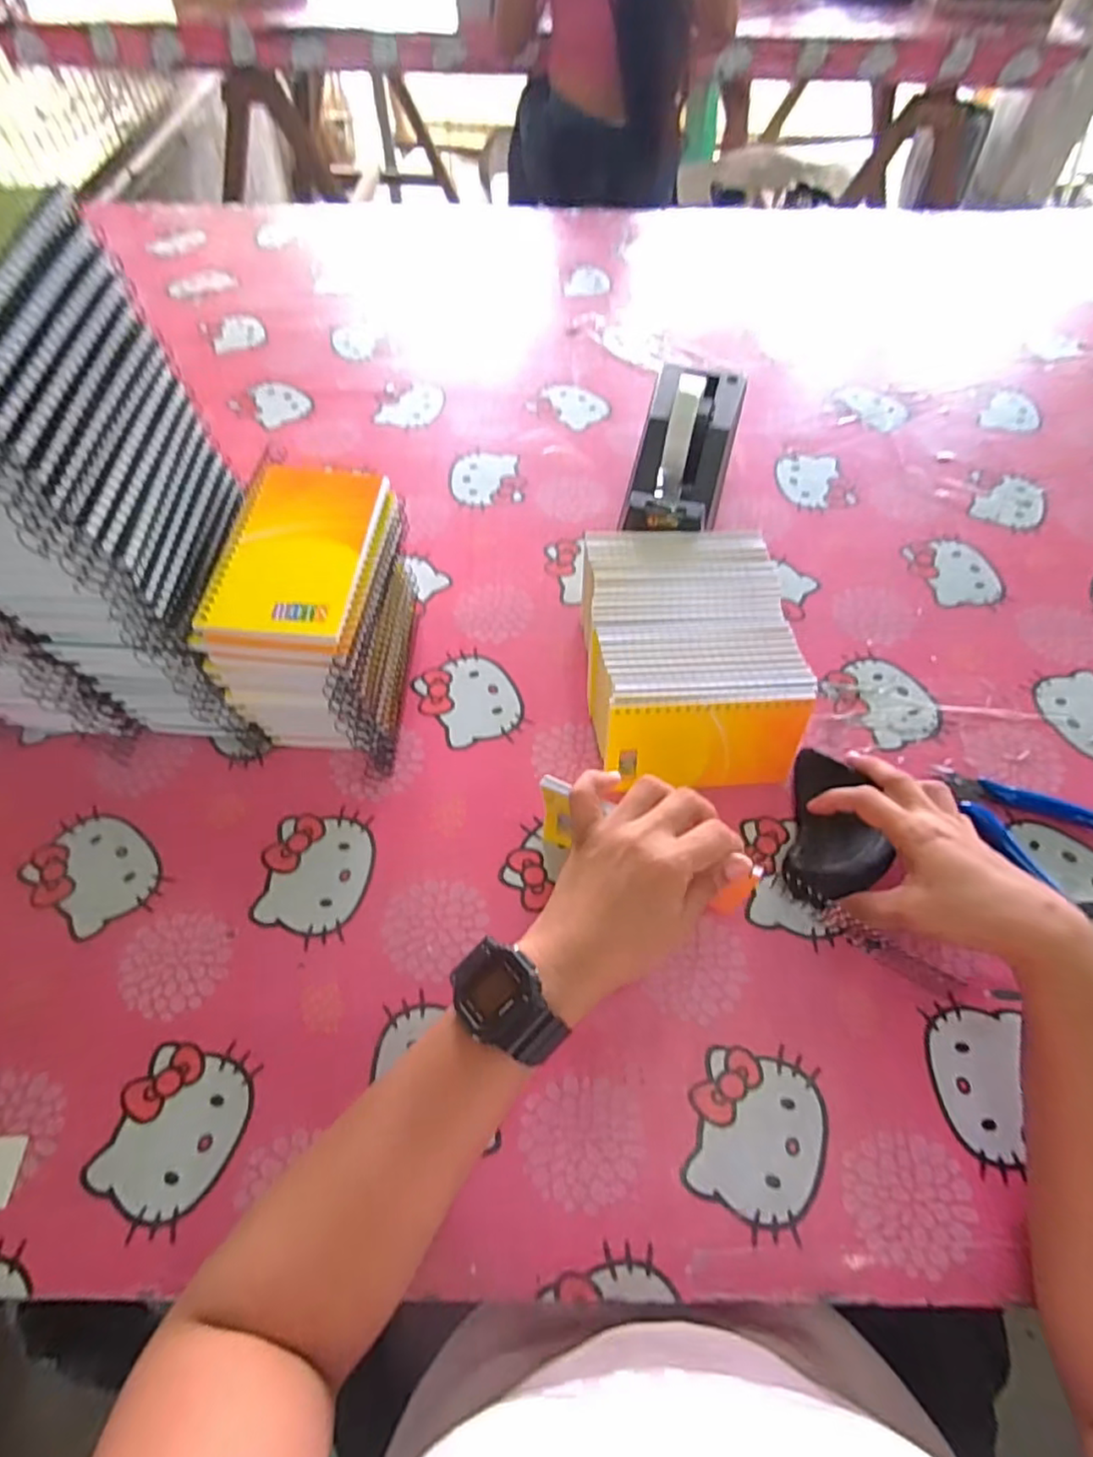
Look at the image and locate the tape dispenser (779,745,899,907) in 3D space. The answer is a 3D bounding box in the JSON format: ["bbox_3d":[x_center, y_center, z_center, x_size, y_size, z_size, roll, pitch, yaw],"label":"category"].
[{"bbox_3d":[0.194,0.066,0.420,0.060,0.029,0.098,16,61,8],"label":"tape dispenser"}]

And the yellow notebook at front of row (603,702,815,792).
[{"bbox_3d":[0.107,0.013,0.430,0.133,0.077,0.005,-2,44,-3],"label":"yellow notebook at front of row"}]

